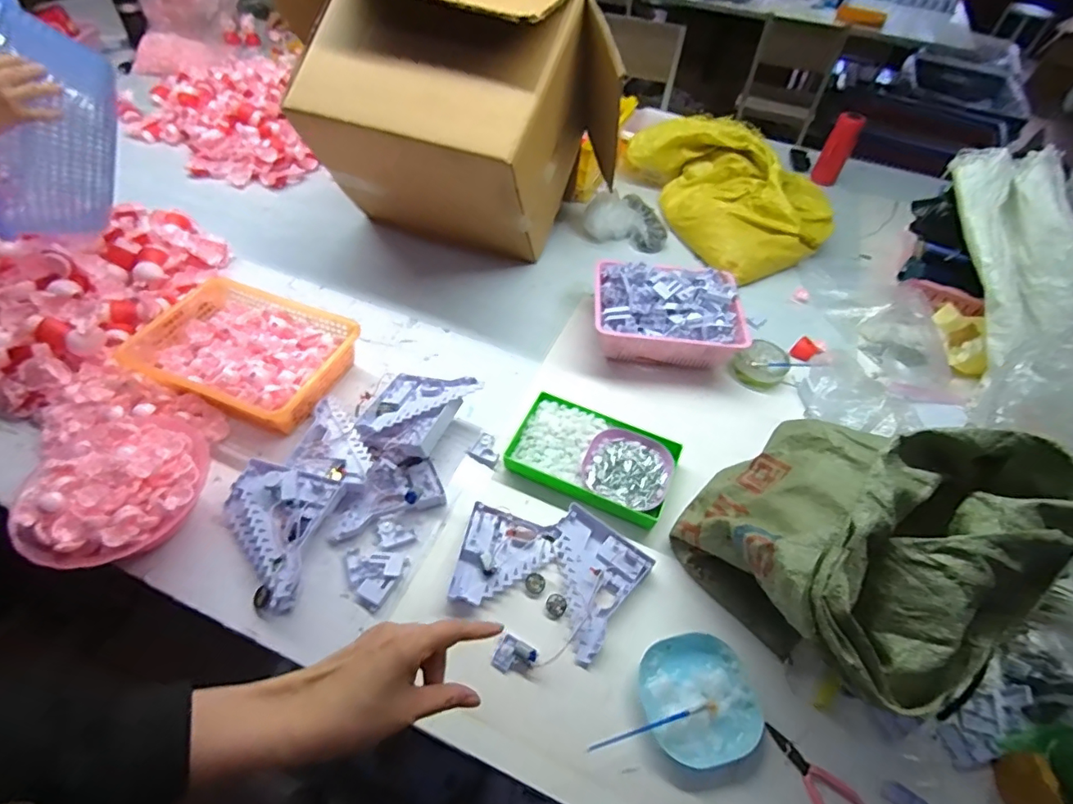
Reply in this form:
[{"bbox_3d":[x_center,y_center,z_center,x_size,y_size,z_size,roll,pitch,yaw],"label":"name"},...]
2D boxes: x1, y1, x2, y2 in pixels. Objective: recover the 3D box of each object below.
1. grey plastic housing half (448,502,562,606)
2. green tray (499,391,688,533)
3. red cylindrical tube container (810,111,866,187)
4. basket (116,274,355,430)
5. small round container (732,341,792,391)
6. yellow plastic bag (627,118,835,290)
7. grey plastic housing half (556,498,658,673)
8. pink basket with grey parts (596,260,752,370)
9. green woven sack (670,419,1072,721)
[{"bbox_3d":[-0.044,0.209,0.695,0.118,0.025,0.129,16,50,8],"label":"grey plastic housing half"},{"bbox_3d":[0.087,0.083,0.809,0.239,0.031,0.144,22,51,14],"label":"green tray"},{"bbox_3d":[0.808,-0.676,1.418,0.071,0.168,0.072,24,51,15],"label":"red cylindrical tube container"},{"bbox_3d":[-0.476,-0.082,0.877,0.311,0.071,0.223,20,51,12],"label":"basket"},{"bbox_3d":[0.412,-0.068,0.962,0.095,0.033,0.082,-32,59,-28],"label":"small round container"},{"bbox_3d":[0.467,-0.500,1.227,0.318,0.188,0.433,-14,53,-15],"label":"yellow plastic bag"},{"bbox_3d":[0.060,0.230,0.687,0.128,0.020,0.157,31,54,21],"label":"grey plastic housing half"},{"bbox_3d":[0.235,-0.157,0.973,0.252,0.113,0.196,5,49,-1],"label":"pink basket with grey parts"},{"bbox_3d":[0.317,0.160,0.586,0.281,0.292,0.294,-33,59,-28],"label":"green woven sack"}]

